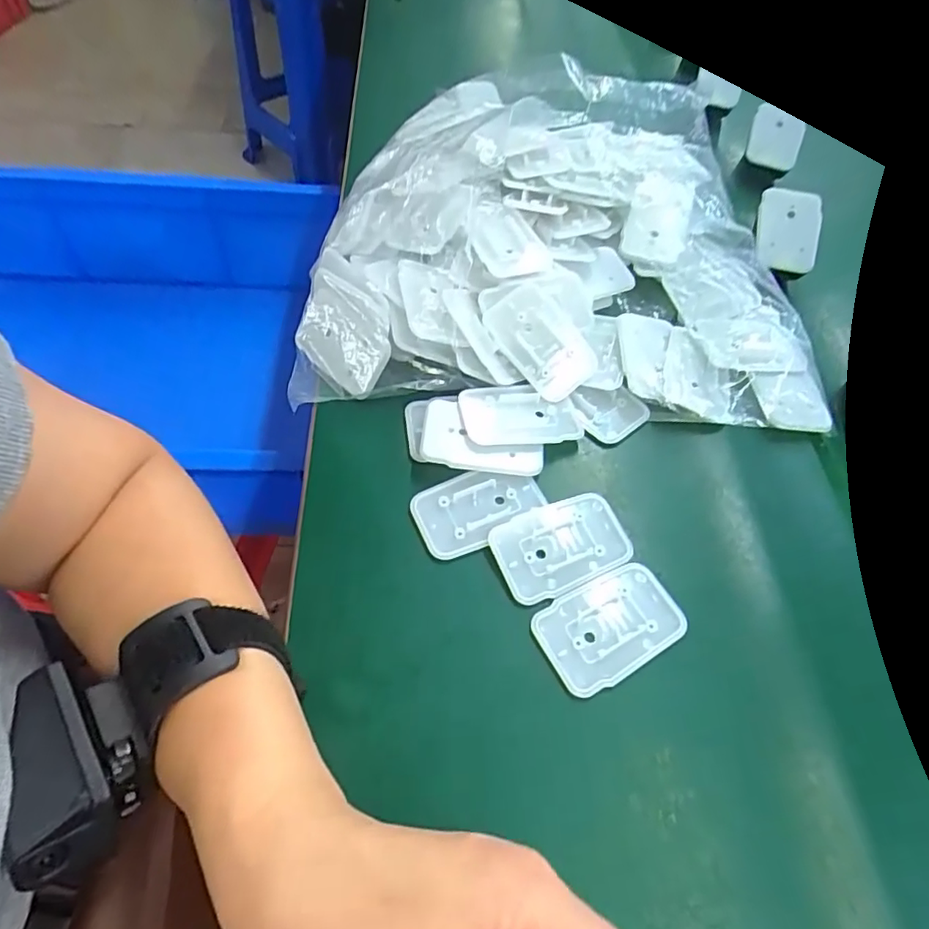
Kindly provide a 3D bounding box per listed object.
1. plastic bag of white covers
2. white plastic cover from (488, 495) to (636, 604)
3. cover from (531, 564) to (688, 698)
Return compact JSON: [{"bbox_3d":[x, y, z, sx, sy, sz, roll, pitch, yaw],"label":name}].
[{"bbox_3d":[0.048,-0.157,0.382,0.309,0.088,0.303,-2,56,-5],"label":"plastic bag of white covers"},{"bbox_3d":[0.050,0.040,0.295,0.069,0.006,0.045,-20,60,-16],"label":"white plastic cover"},{"bbox_3d":[0.070,0.077,0.276,0.068,0.004,0.043,-24,61,-19],"label":"cover"}]

